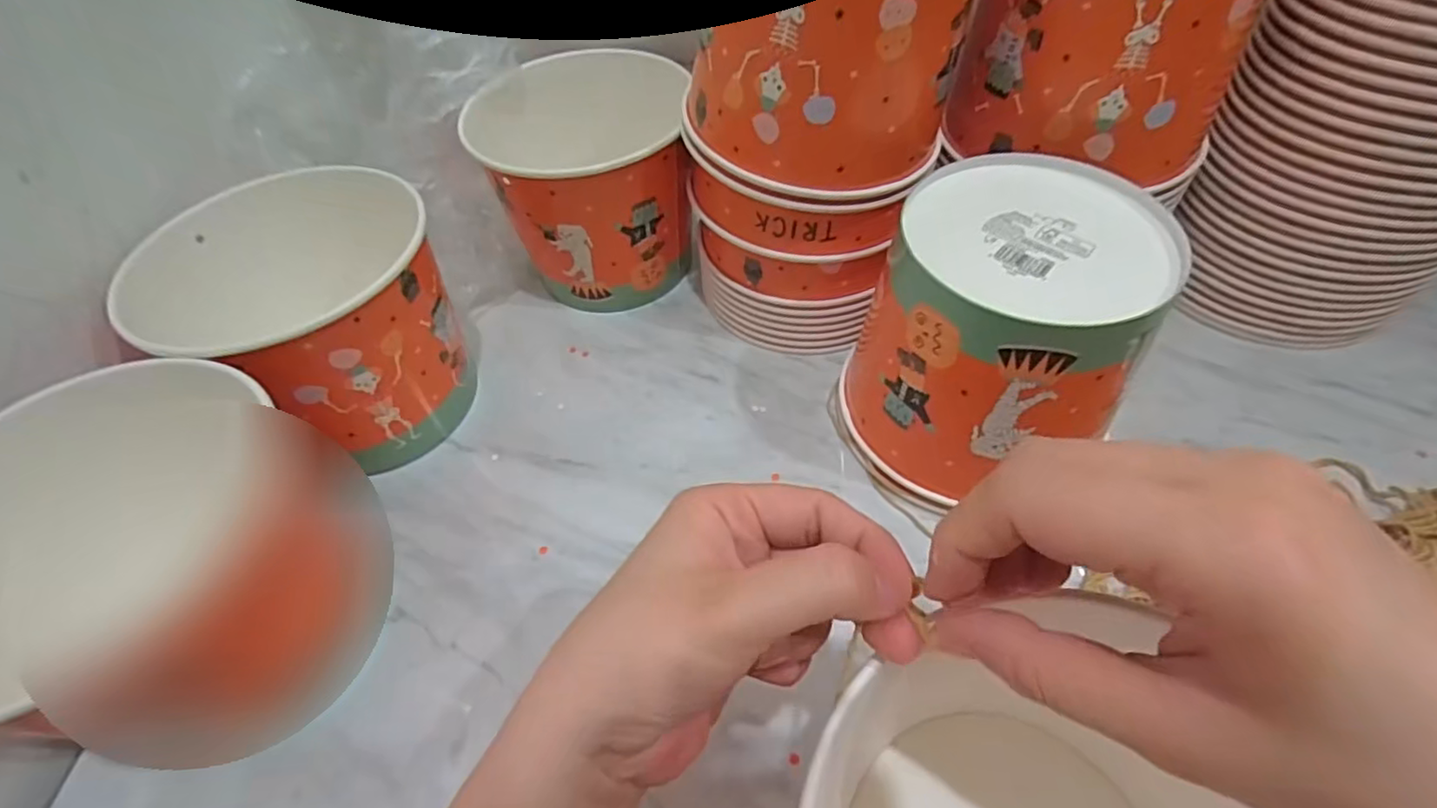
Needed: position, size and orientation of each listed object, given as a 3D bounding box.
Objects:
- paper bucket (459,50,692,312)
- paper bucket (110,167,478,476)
[{"bbox_3d":[-0.094,-0.159,0.482,0.135,0.138,0.133,-2,52,3],"label":"paper bucket"},{"bbox_3d":[-0.245,-0.049,0.407,0.152,0.138,0.163,-32,56,-18],"label":"paper bucket"}]

